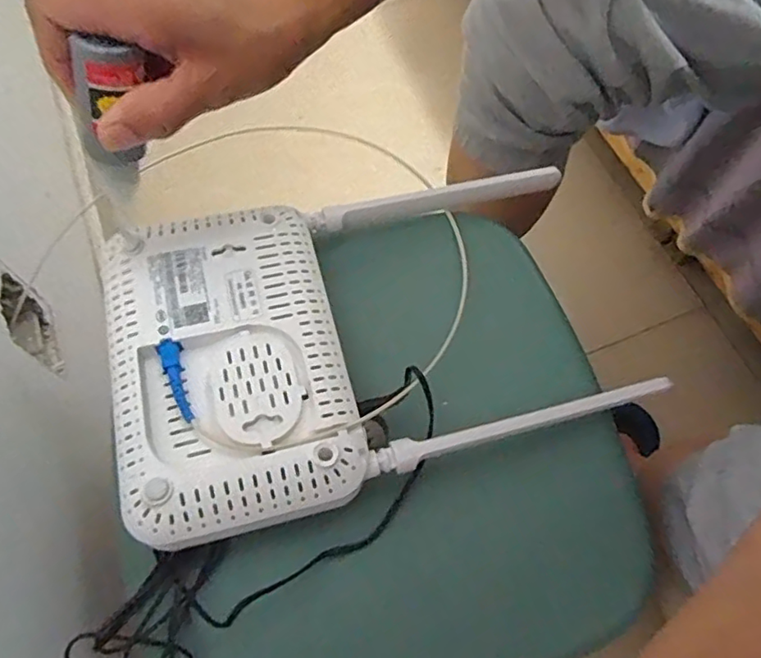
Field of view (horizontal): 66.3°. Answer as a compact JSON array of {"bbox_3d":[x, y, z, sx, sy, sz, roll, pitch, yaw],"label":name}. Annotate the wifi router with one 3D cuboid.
[{"bbox_3d":[-0.005,0.003,0.336,0.275,0.058,0.173,-15,66,-7],"label":"wifi router"}]

